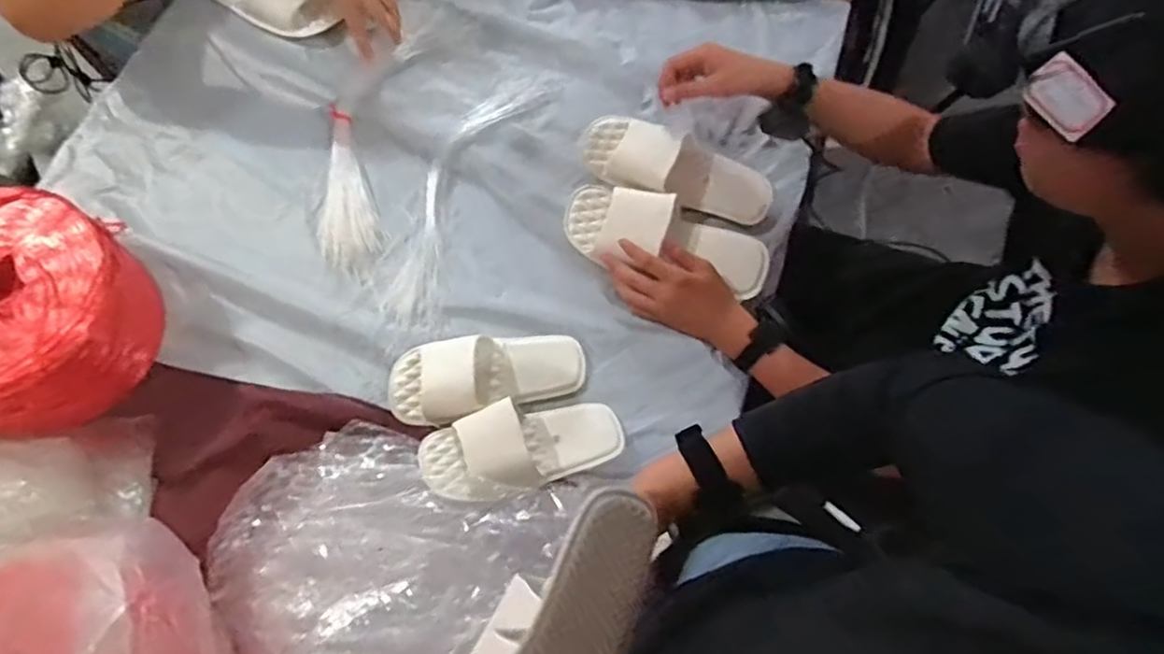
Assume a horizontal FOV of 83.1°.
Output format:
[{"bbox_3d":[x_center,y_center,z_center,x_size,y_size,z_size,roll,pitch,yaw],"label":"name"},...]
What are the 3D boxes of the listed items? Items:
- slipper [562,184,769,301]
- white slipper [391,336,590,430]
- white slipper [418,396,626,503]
[{"bbox_3d":[0.111,-0.118,0.859,0.269,0.053,0.112,17,70,4],"label":"slipper"},{"bbox_3d":[-0.115,0.056,0.794,0.234,0.052,0.098,-11,70,-7],"label":"white slipper"},{"bbox_3d":[-0.064,0.139,0.766,0.237,0.061,0.103,-8,69,-20],"label":"white slipper"}]

